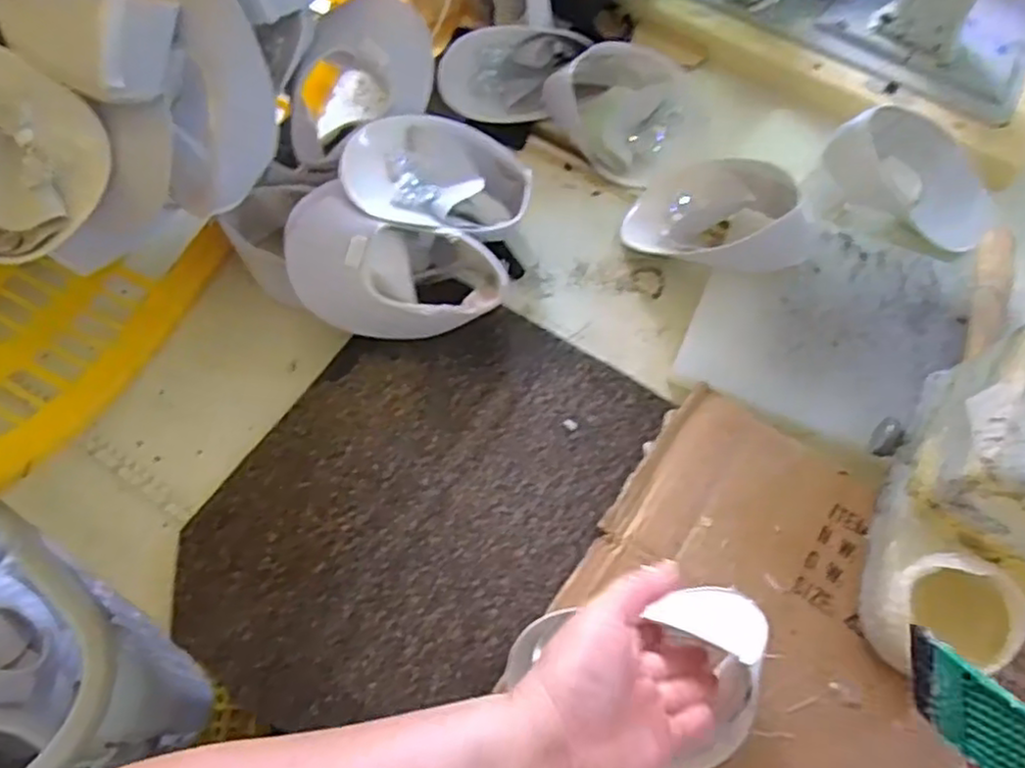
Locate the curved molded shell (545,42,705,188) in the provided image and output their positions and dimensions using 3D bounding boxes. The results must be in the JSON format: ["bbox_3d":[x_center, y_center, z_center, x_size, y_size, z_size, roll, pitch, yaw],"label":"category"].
[{"bbox_3d":[0.115,-0.263,0.647,0.134,0.064,0.116,-24,67,-12],"label":"curved molded shell"}]

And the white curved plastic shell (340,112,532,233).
[{"bbox_3d":[-0.059,-0.159,0.575,0.146,0.077,0.116,-3,64,-2],"label":"white curved plastic shell"}]

